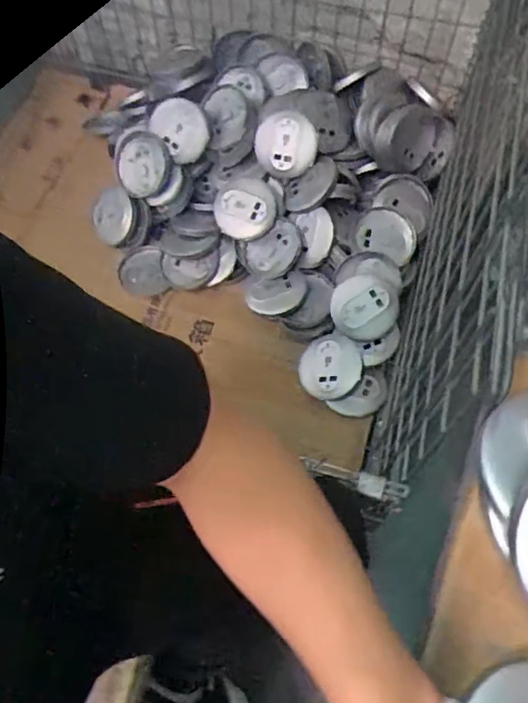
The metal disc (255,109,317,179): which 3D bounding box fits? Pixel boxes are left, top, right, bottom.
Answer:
[{"bbox_3d":[0.044,-0.428,1.173,0.126,0.128,0.021,10,37,11],"label":"metal disc"}]

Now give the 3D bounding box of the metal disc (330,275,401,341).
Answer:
[{"bbox_3d":[0.205,-0.088,1.142,0.133,0.034,0.126,0,93,9],"label":"metal disc"}]

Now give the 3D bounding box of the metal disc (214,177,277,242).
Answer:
[{"bbox_3d":[-0.040,-0.301,1.196,0.124,0.022,0.128,1,95,10],"label":"metal disc"}]

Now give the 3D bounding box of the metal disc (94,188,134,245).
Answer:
[{"bbox_3d":[-0.337,-0.300,1.250,0.102,0.120,0.021,55,31,7],"label":"metal disc"}]

